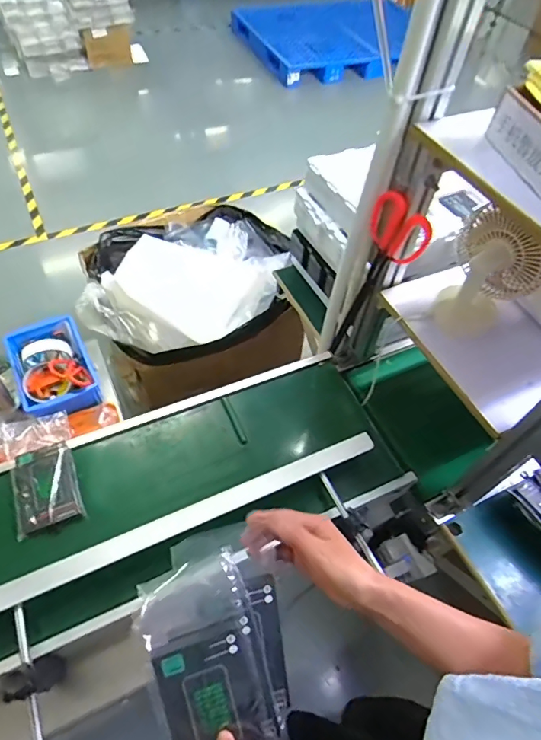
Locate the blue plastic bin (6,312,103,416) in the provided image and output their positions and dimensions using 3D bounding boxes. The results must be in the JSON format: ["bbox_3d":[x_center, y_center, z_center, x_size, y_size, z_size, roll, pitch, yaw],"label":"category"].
[{"bbox_3d":[-0.434,-0.011,0.919,0.140,0.065,0.214,-23,59,-20],"label":"blue plastic bin"}]

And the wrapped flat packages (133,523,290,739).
[{"bbox_3d":[-0.048,0.265,0.426,0.126,0.042,0.201,-13,88,-21],"label":"wrapped flat packages"}]

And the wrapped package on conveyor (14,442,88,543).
[{"bbox_3d":[-0.354,0.183,0.726,0.094,0.016,0.130,-17,57,-17],"label":"wrapped package on conveyor"}]

